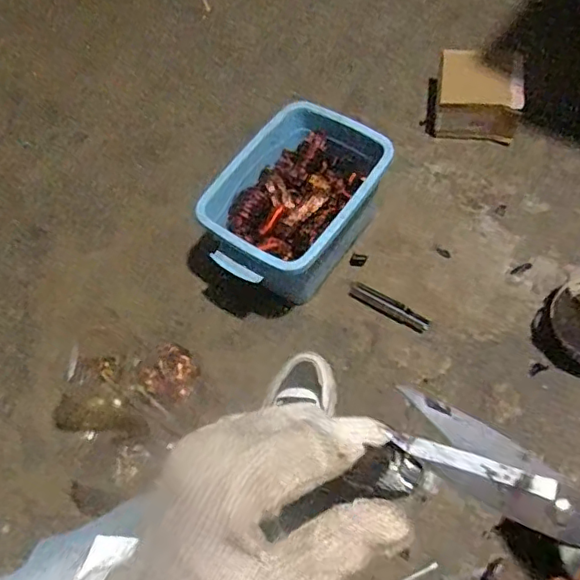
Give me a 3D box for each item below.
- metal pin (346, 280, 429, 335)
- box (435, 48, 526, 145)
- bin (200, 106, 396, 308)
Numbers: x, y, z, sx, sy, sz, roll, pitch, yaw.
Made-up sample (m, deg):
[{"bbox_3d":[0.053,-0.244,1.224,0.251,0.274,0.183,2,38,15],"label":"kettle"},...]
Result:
[{"bbox_3d":[0.149,0.026,0.858,0.128,0.010,0.029,27,69,20],"label":"metal pin"},{"bbox_3d":[0.314,-0.330,0.958,0.143,0.086,0.131,5,64,11],"label":"box"},{"bbox_3d":[0.012,-0.116,0.867,0.196,0.155,0.283,34,73,22],"label":"bin"}]

